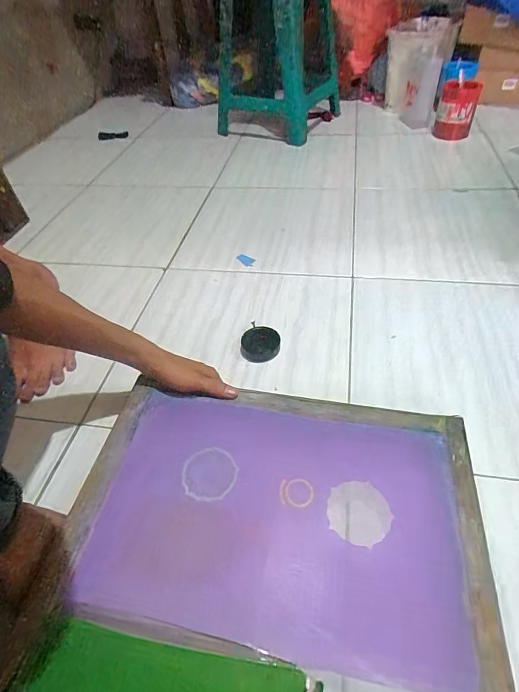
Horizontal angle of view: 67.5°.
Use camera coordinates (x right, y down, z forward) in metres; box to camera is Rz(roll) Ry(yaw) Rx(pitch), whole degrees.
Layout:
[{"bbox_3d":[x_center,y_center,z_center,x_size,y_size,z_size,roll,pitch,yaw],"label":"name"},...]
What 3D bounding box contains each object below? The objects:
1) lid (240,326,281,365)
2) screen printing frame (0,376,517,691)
[{"bbox_3d":[0.002,-0.002,0.669,0.066,0.027,0.062,-3,47,3],"label":"lid"},{"bbox_3d":[-0.002,0.269,0.357,0.435,0.036,0.536,4,47,10],"label":"screen printing frame"}]

